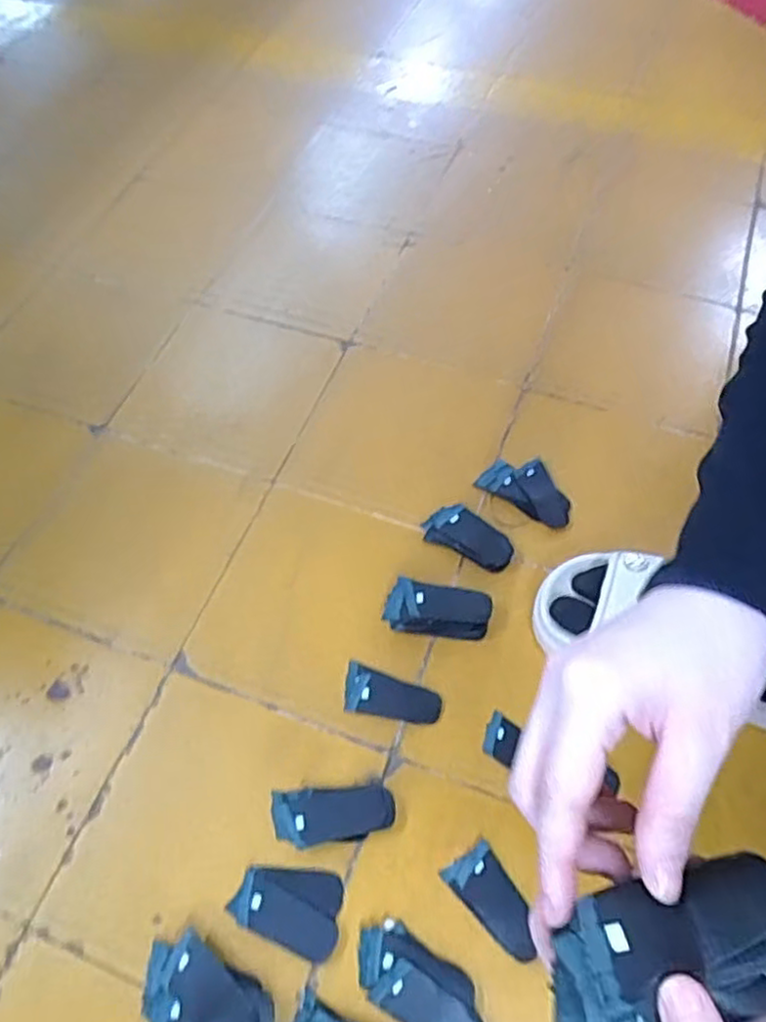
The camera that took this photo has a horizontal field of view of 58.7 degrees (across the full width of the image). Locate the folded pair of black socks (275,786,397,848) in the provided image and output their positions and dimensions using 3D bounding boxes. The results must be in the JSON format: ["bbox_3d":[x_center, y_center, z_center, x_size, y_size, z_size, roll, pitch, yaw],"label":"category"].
[{"bbox_3d":[-0.038,0.227,0.510,0.090,0.013,0.040,-4,59,0],"label":"folded pair of black socks"}]

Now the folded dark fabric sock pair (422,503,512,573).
[{"bbox_3d":[0.081,0.023,0.633,0.085,0.013,0.044,27,63,17],"label":"folded dark fabric sock pair"}]

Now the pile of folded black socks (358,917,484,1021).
[{"bbox_3d":[0.024,0.318,0.455,0.095,0.008,0.046,30,64,19],"label":"pile of folded black socks"}]

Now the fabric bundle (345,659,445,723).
[{"bbox_3d":[0.008,0.152,0.564,0.080,0.005,0.039,8,59,7],"label":"fabric bundle"}]

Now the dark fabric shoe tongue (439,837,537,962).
[{"bbox_3d":[0.080,0.278,0.484,0.038,0.004,0.075,-32,63,-16],"label":"dark fabric shoe tongue"}]

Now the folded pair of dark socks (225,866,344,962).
[{"bbox_3d":[-0.069,0.281,0.481,0.075,0.006,0.052,5,59,5],"label":"folded pair of dark socks"}]

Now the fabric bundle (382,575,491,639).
[{"bbox_3d":[0.048,0.086,0.592,0.088,0.025,0.042,5,59,5],"label":"fabric bundle"}]

